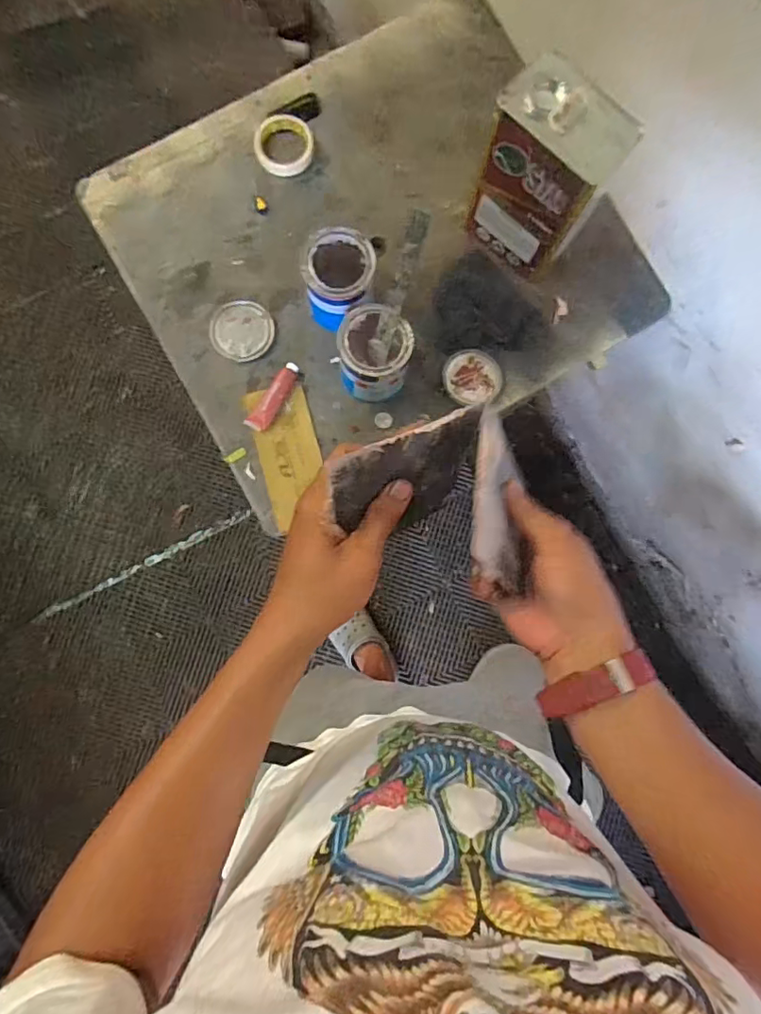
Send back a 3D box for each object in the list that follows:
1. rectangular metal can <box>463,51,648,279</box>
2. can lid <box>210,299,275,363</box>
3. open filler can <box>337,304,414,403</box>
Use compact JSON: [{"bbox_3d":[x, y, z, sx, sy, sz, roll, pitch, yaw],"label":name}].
[{"bbox_3d":[0.232,-0.462,0.771,0.161,0.229,0.110,42,85,4],"label":"rectangular metal can"},{"bbox_3d":[-0.223,-0.284,0.877,0.094,0.004,0.096,0,91,-12],"label":"can lid"},{"bbox_3d":[-0.010,-0.227,0.822,0.104,0.113,0.107,0,84,0],"label":"open filler can"}]

